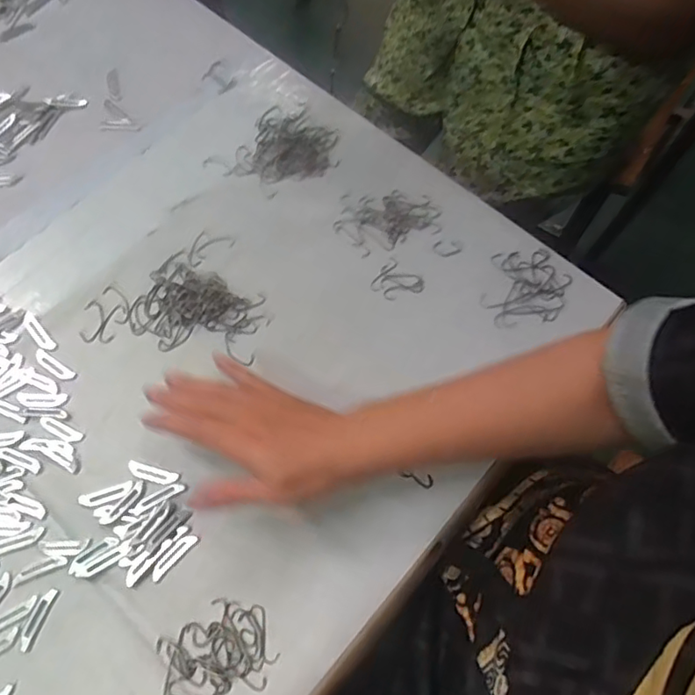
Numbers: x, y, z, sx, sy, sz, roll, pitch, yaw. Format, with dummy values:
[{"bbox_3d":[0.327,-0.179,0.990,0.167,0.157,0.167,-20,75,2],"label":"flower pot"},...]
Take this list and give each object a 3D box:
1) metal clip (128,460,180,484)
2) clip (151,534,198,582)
[{"bbox_3d":[-0.155,0.100,0.447,0.041,0.004,0.011,15,68,5],"label":"metal clip"},{"bbox_3d":[-0.130,0.157,0.423,0.010,0.004,0.041,41,73,14],"label":"clip"}]

